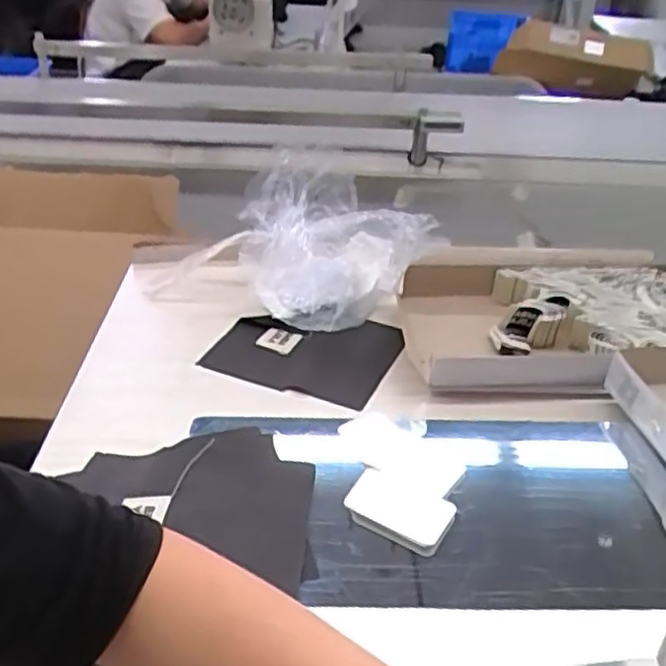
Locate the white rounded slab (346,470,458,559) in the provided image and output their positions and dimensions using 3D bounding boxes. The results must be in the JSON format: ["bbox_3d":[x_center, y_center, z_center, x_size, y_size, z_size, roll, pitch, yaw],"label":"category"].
[{"bbox_3d":[0.045,0.121,0.492,0.073,0.007,0.049,22,39,26],"label":"white rounded slab"}]

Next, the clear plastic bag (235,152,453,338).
[{"bbox_3d":[-0.017,-0.102,0.754,0.151,0.102,0.235,-9,36,-16],"label":"clear plastic bag"}]

